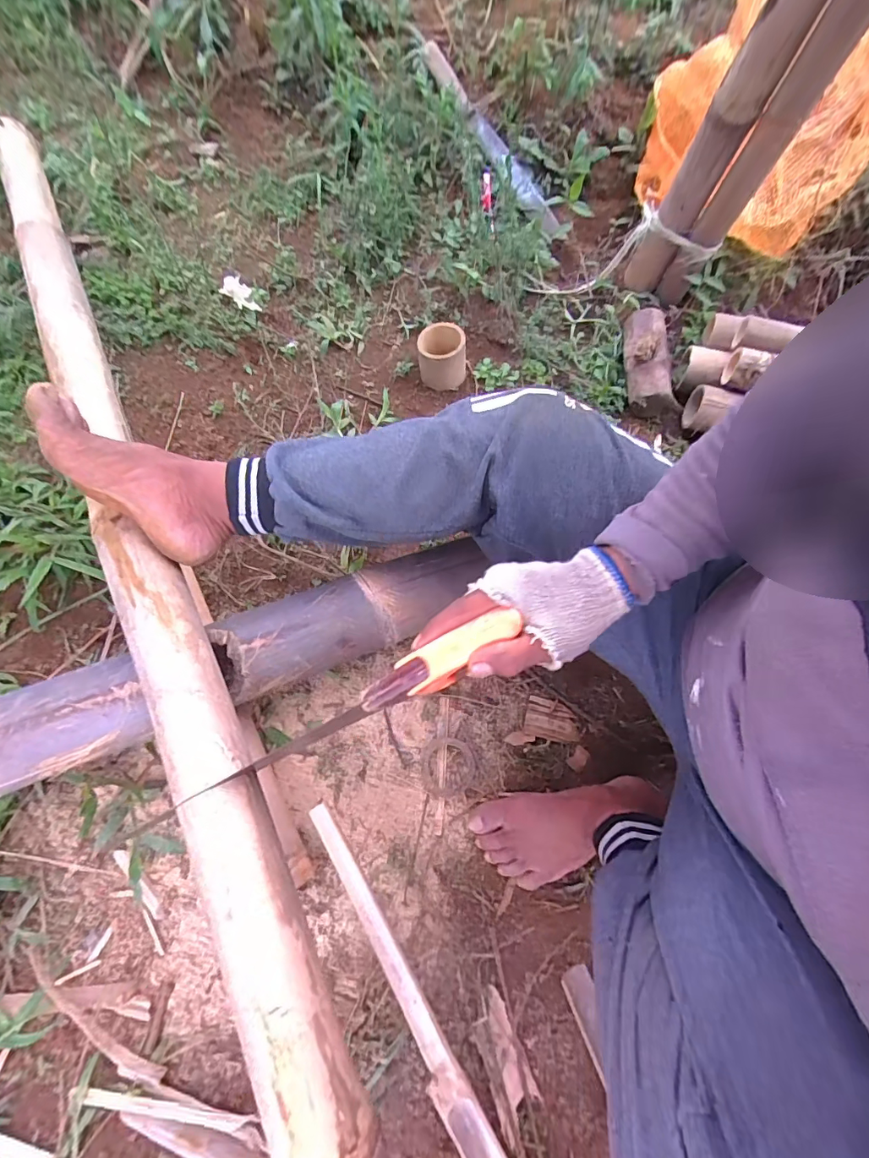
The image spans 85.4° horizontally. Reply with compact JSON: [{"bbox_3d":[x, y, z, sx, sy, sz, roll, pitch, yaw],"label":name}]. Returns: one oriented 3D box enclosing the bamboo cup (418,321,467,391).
[{"bbox_3d":[0.014,-0.372,0.778,0.081,0.070,0.074,0,70,-2],"label":"bamboo cup"}]

